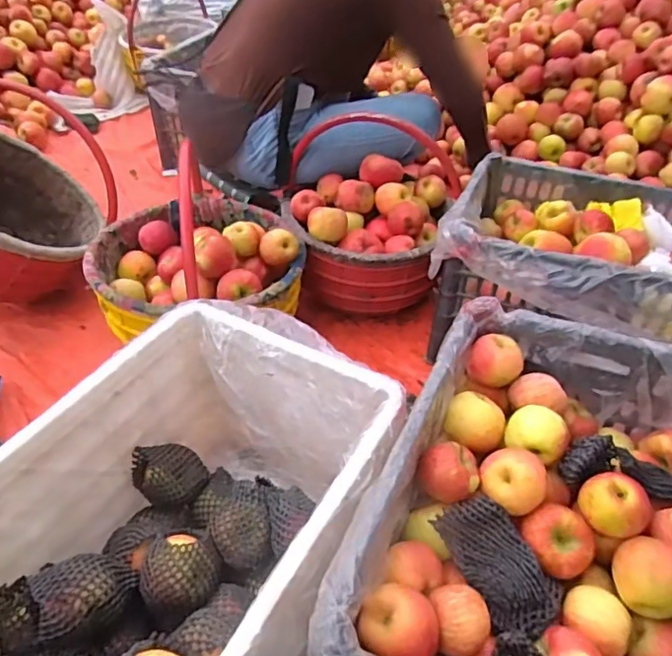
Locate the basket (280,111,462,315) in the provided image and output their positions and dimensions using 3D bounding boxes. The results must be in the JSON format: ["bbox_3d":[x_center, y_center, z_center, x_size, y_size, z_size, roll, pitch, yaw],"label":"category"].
[{"bbox_3d":[0.064,-0.228,1.123,0.336,0.305,0.281,2,43,1],"label":"basket"}]

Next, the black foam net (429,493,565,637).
[{"bbox_3d":[0.173,0.243,0.576,0.078,0.050,0.134,-25,48,-25],"label":"black foam net"}]

